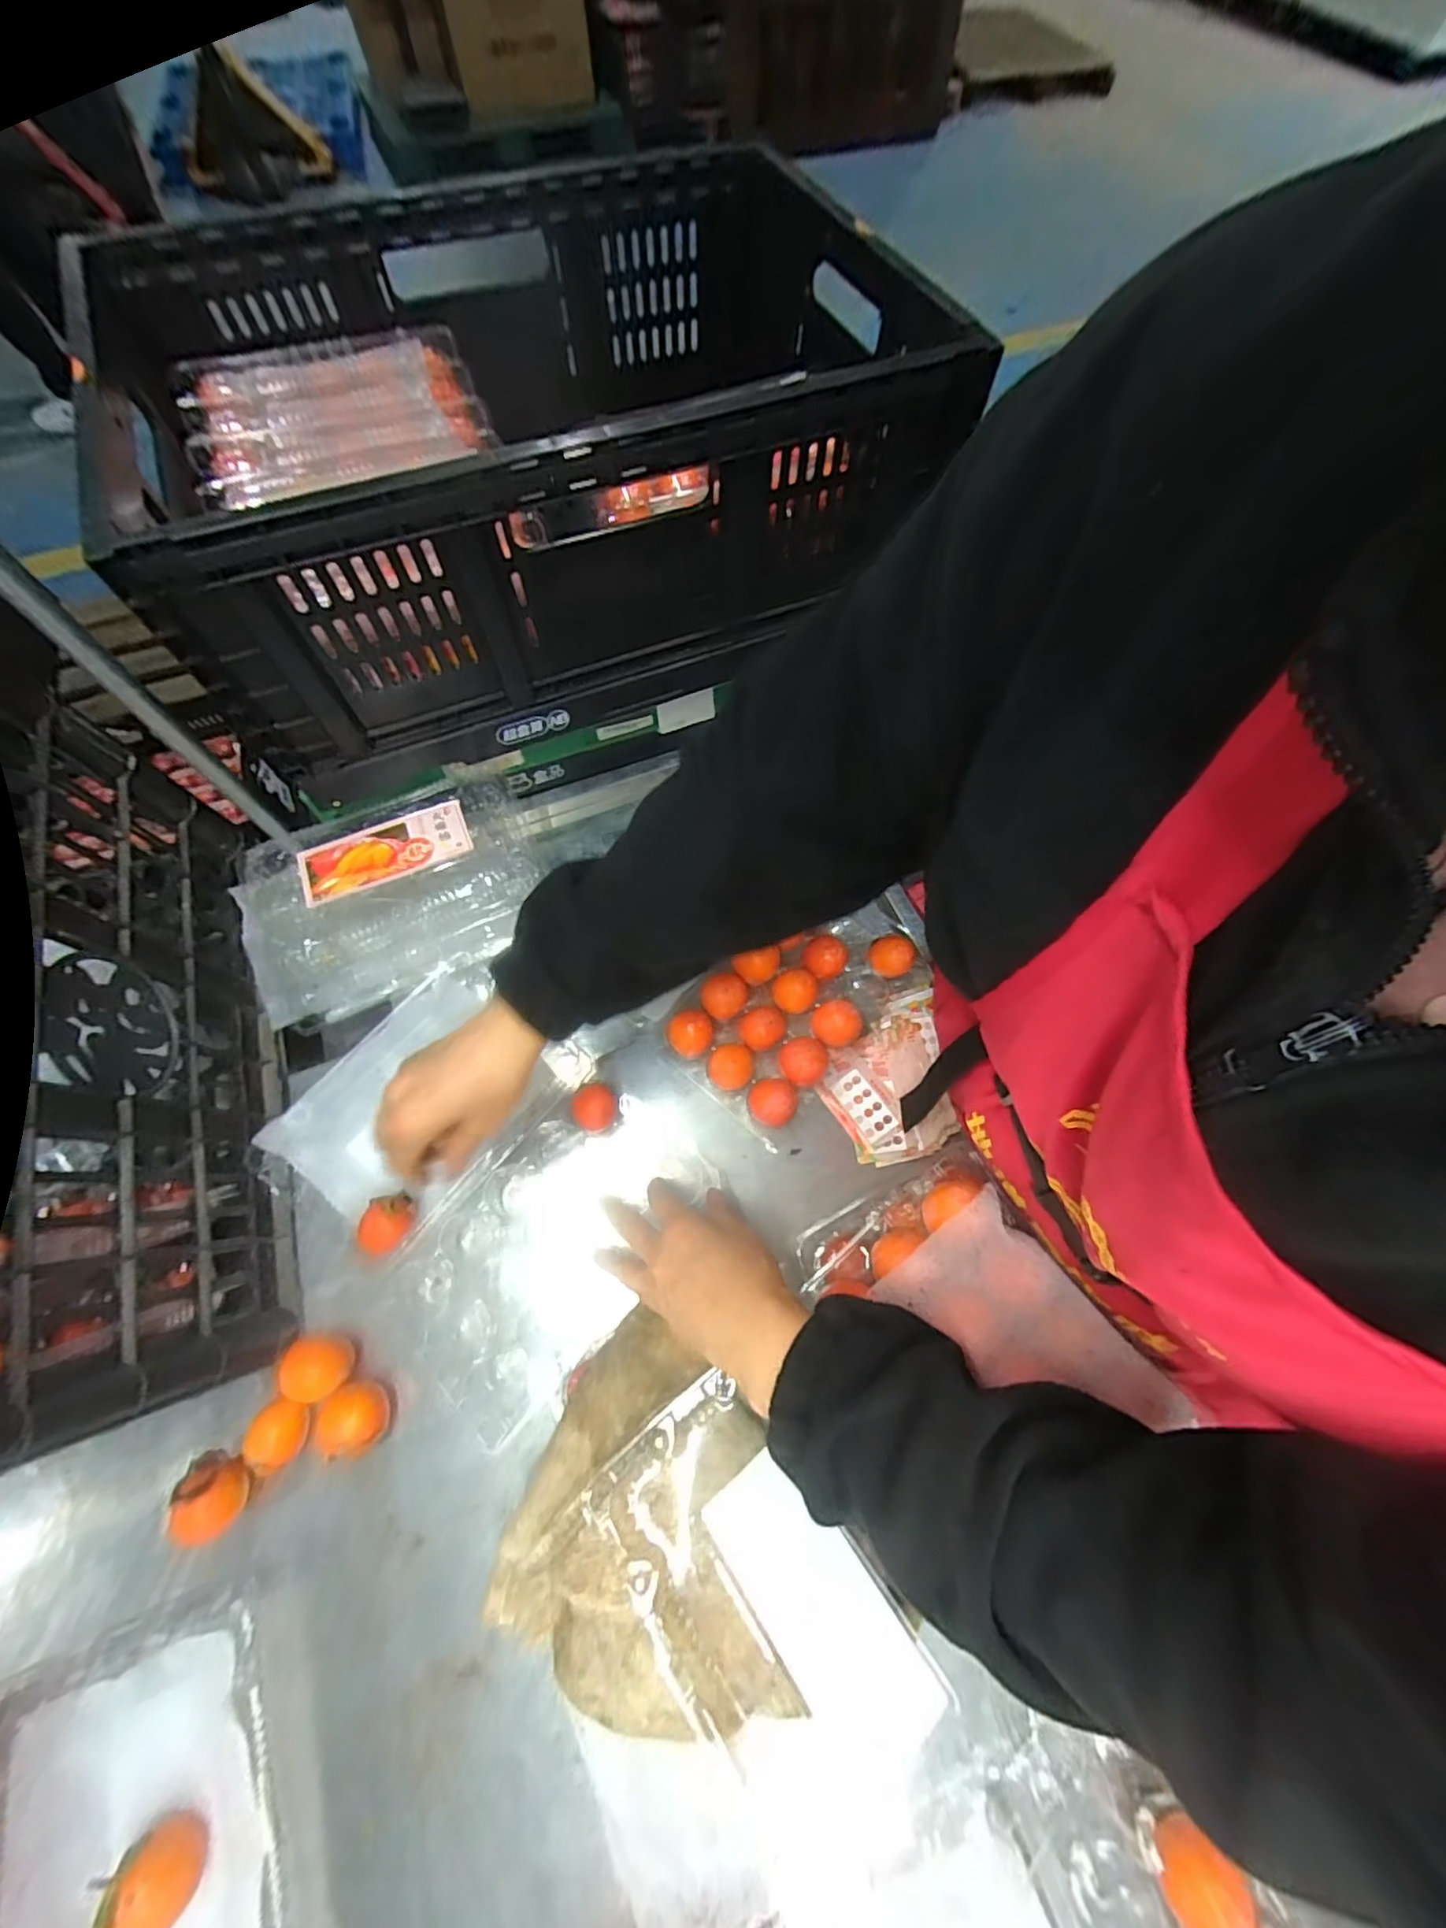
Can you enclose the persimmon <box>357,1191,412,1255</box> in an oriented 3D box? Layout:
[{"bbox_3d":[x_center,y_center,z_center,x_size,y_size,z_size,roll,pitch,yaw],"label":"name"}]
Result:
[{"bbox_3d":[-0.261,0.205,0.482,0.039,0.038,0.041,-9,68,-5],"label":"persimmon"}]

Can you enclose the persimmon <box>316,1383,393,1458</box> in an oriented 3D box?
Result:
[{"bbox_3d":[-0.266,0.327,0.442,0.040,0.032,0.042,0,67,-1],"label":"persimmon"}]

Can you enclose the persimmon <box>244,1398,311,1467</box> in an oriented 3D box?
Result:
[{"bbox_3d":[-0.315,0.334,0.439,0.033,0.035,0.037,-14,68,-6],"label":"persimmon"}]

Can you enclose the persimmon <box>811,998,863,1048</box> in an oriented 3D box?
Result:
[{"bbox_3d":[0.099,0.057,0.543,0.039,0.043,0.038,7,67,2],"label":"persimmon"}]

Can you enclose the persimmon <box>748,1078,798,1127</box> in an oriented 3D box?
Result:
[{"bbox_3d":[0.043,0.121,0.524,0.042,0.050,0.042,-4,67,-3],"label":"persimmon"}]

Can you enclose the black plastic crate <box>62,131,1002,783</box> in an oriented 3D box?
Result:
[{"bbox_3d":[-0.161,-0.454,0.539,0.630,0.207,0.405,-23,69,-10],"label":"black plastic crate"}]

